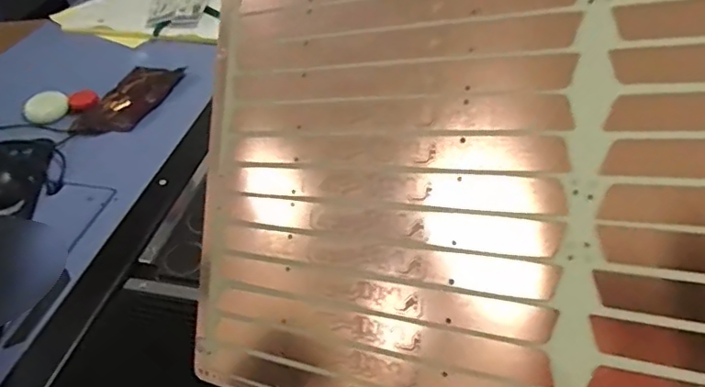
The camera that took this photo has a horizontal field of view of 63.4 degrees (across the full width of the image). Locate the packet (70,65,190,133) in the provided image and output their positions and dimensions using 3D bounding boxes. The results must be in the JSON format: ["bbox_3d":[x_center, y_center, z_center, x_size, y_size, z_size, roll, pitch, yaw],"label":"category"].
[{"bbox_3d":[-0.294,-0.125,0.754,0.105,0.013,0.146,13,50,26],"label":"packet"}]

